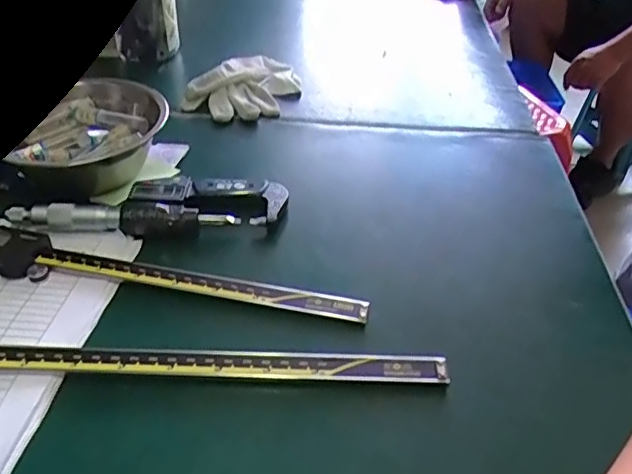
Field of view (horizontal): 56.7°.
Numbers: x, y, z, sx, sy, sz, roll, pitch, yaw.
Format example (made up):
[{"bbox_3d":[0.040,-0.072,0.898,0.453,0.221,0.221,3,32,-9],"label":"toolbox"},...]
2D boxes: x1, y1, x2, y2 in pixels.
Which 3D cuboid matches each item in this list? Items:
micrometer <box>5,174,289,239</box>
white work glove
[{"bbox_3d":[-0.113,-0.021,0.414,0.183,0.019,0.050,-4,38,-9],"label":"micrometer"},{"bbox_3d":[-0.063,-0.140,0.563,0.113,0.033,0.082,-27,46,-34],"label":"white work glove"}]

